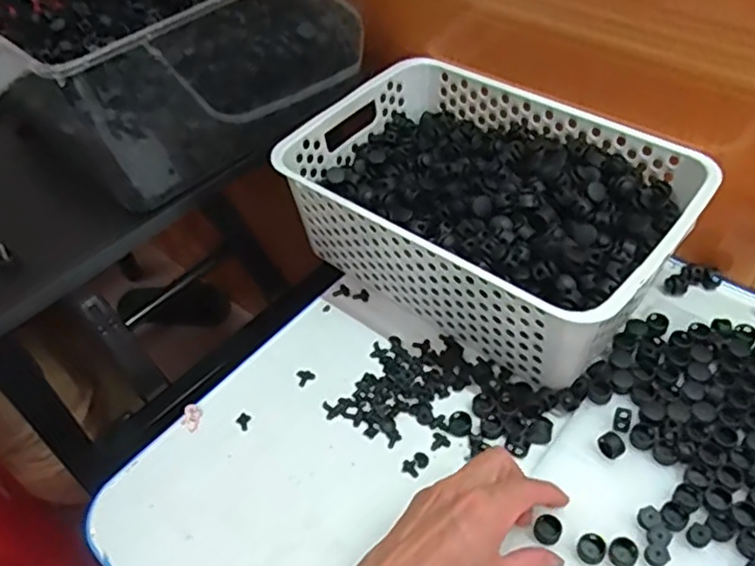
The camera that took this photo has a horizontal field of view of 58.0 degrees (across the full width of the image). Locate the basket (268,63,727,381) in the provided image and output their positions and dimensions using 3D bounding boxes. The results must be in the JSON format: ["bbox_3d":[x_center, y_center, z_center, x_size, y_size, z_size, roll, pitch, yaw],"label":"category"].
[{"bbox_3d":[0.092,-0.061,0.576,0.301,0.107,0.202,29,56,29],"label":"basket"}]

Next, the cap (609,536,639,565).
[{"bbox_3d":[0.153,0.166,0.421,0.018,0.004,0.016,-28,51,-19],"label":"cap"}]

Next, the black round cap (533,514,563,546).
[{"bbox_3d":[0.110,0.158,0.436,0.016,0.007,0.017,-3,47,3],"label":"black round cap"}]

